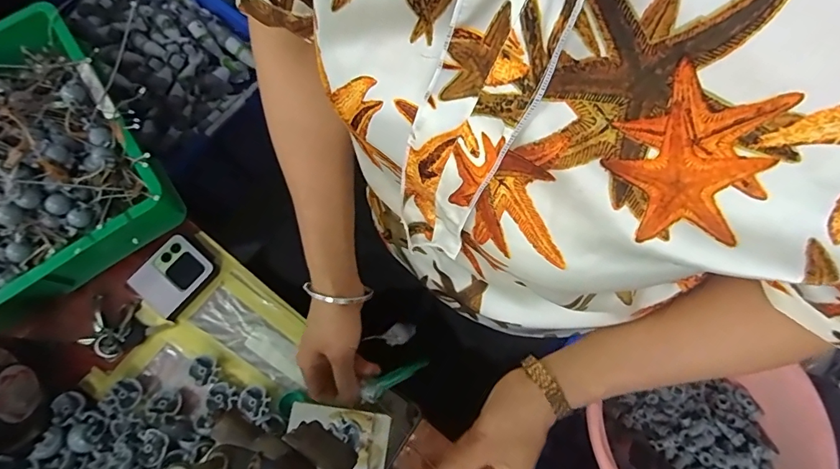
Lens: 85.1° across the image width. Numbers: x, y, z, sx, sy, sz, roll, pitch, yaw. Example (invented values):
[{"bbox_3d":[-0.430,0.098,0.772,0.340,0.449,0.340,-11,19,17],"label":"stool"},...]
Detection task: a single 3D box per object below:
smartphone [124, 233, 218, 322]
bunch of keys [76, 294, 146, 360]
[{"bbox_3d":[-0.313,0.052,0.578,0.080,0.016,0.088,38,77,11],"label":"smartphone"},{"bbox_3d":[-0.382,0.116,0.570,0.076,0.018,0.073,7,73,2],"label":"bunch of keys"}]

